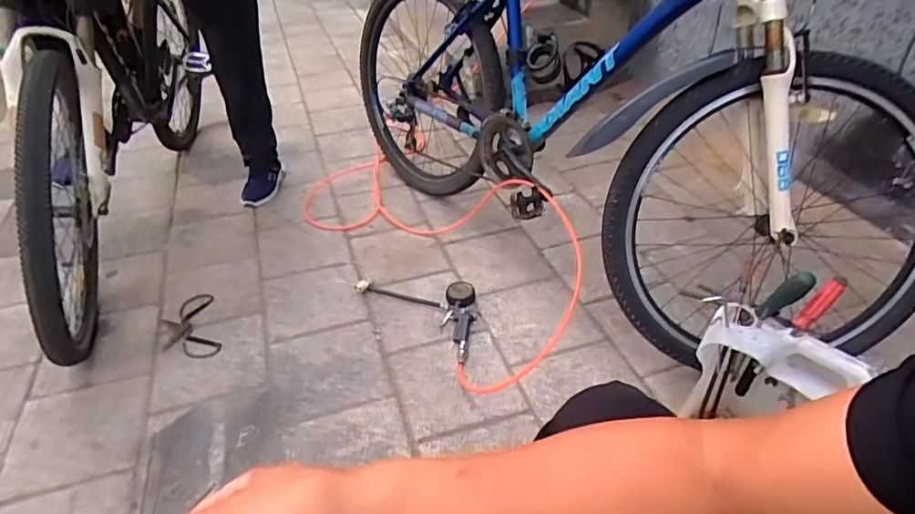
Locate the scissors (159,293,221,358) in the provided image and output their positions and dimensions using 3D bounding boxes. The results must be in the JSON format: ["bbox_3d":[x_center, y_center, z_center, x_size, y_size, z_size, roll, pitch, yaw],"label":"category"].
[{"bbox_3d":[-0.651,0.171,1.384,0.128,0.012,0.228,-15,39,-18],"label":"scissors"}]

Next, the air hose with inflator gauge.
[{"bbox_3d":[-0.068,-0.120,1.554,0.513,0.261,1.101,-21,42,-25],"label":"air hose with inflator gauge"}]

